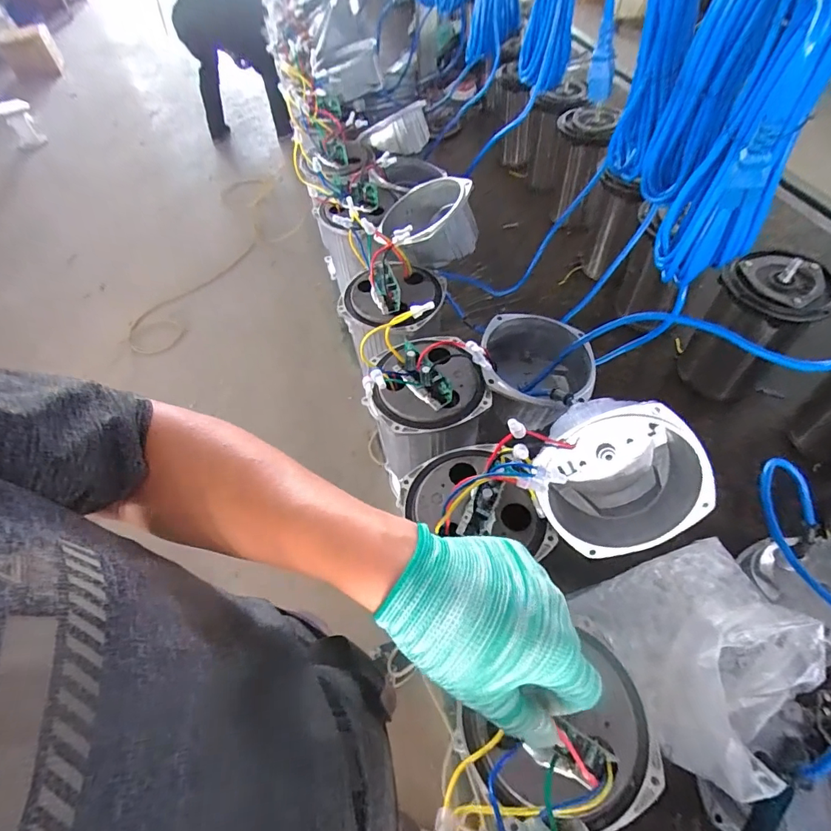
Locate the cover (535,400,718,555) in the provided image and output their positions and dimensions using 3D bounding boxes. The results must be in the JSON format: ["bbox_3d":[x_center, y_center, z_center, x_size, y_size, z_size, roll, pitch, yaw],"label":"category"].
[{"bbox_3d":[0.177,0.048,0.417,0.134,0.134,0.080,-34,17,18],"label":"cover"}]

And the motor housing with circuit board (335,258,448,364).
[{"bbox_3d":[-0.029,-0.170,0.603,0.123,0.050,0.129,-2,55,3],"label":"motor housing with circuit board"}]

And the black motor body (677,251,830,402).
[{"bbox_3d":[0.497,-0.120,0.692,0.127,0.224,0.104,34,64,25],"label":"black motor body"}]

